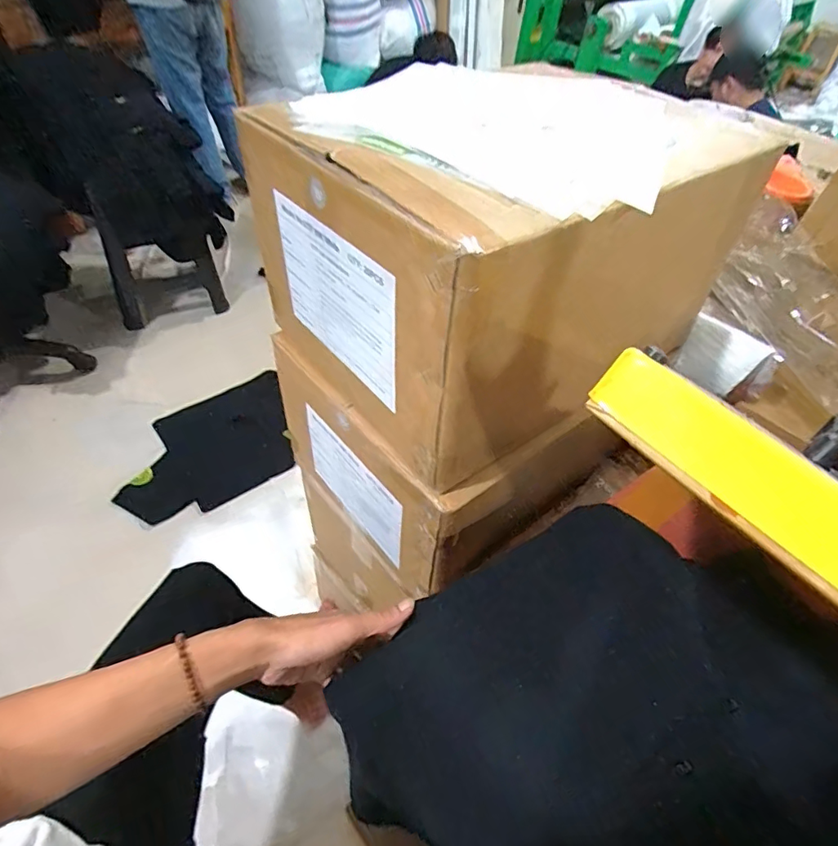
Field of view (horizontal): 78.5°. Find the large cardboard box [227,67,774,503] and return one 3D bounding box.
[{"bbox_3d":[0.083,-0.209,0.583,0.419,0.248,0.354,-26,55,-26],"label":"large cardboard box"}]

